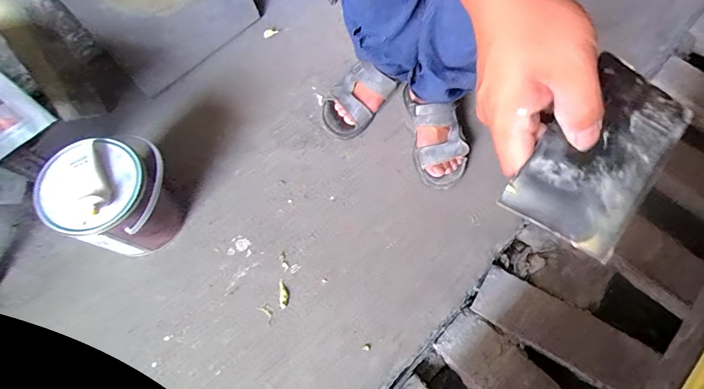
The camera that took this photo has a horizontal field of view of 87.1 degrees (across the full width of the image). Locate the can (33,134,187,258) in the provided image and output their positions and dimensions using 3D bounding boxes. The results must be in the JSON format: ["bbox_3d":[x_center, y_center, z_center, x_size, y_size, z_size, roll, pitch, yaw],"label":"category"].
[{"bbox_3d":[-0.381,0.008,0.620,0.155,0.185,0.143,0,70,0],"label":"can"}]

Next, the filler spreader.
[{"bbox_3d":[0.159,-0.025,0.237,0.072,0.004,0.130,38,79,3],"label":"filler spreader"}]

